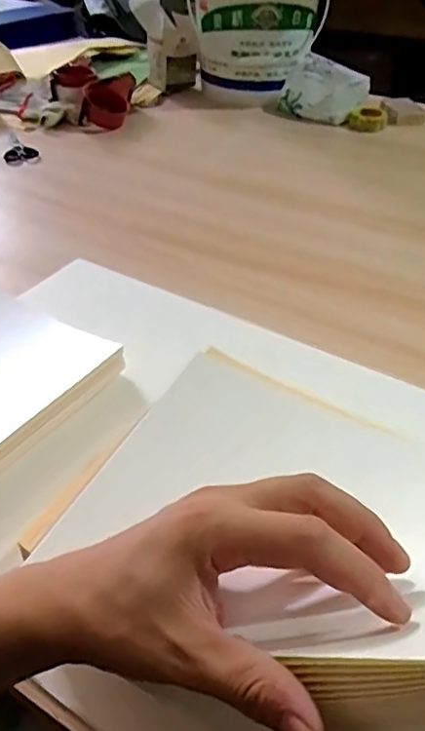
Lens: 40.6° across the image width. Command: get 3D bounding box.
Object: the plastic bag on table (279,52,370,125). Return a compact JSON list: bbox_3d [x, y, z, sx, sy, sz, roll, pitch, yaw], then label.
[{"bbox_3d":[0.195,-0.481,1.018,0.149,0.092,0.085,12,43,12],"label":"plastic bag on table"}]

